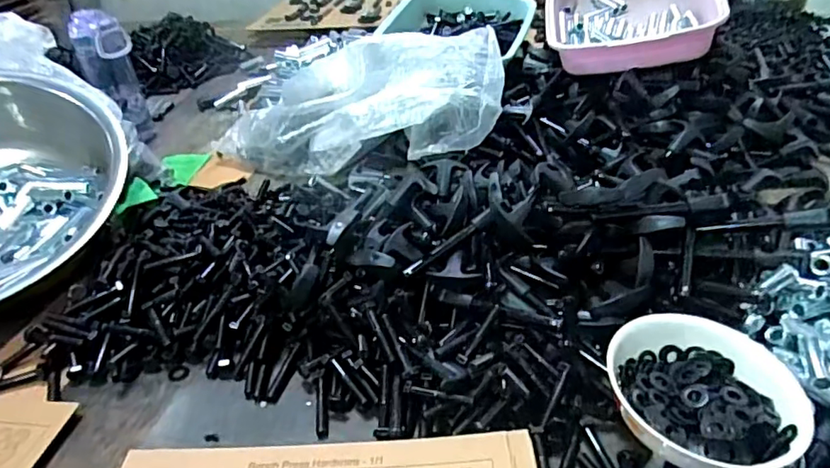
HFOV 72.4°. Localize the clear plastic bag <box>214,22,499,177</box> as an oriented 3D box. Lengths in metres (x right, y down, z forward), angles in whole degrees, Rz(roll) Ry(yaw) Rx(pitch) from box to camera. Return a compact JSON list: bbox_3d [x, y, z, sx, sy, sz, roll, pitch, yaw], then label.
[{"bbox_3d":[-0.068,-0.193,0.832,0.374,0.141,0.162,-2,37,3],"label":"clear plastic bag"}]

